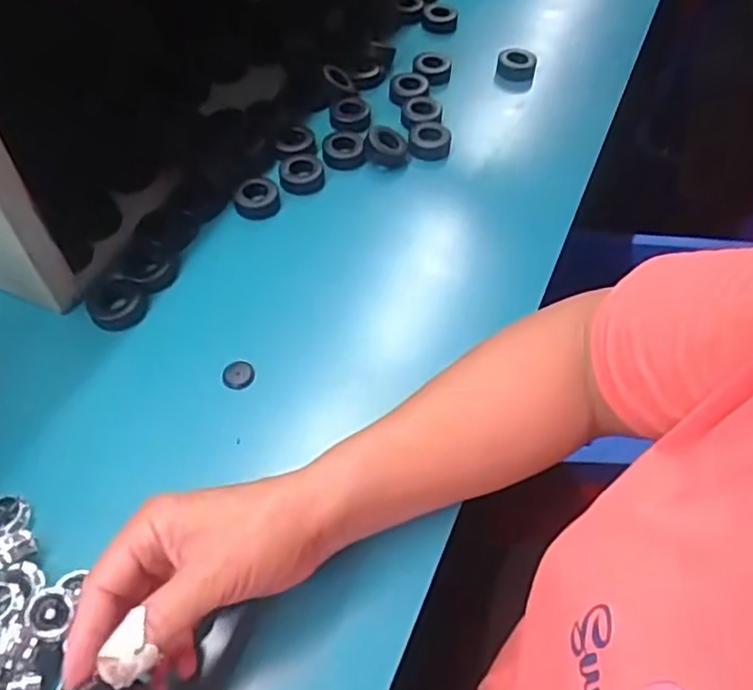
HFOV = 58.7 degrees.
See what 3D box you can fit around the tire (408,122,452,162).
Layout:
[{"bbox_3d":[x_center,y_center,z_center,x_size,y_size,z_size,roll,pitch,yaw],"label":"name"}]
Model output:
[{"bbox_3d":[0.046,-0.179,0.588,0.036,0.015,0.039,5,55,-1],"label":"tire"}]

